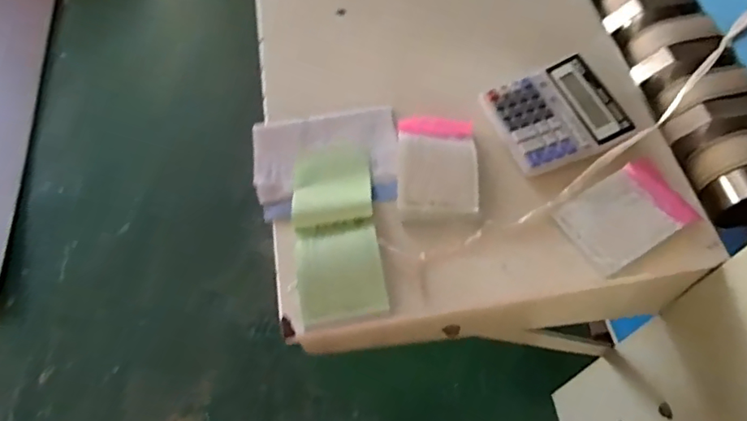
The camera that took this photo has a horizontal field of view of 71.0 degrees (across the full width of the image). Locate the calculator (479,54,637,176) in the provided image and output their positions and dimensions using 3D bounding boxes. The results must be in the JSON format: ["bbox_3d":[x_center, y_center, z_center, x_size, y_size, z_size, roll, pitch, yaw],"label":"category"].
[{"bbox_3d":[0.256,-0.139,0.737,0.165,0.028,0.160,-18,62,-9],"label":"calculator"}]

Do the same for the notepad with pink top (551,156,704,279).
[{"bbox_3d":[0.324,0.004,0.667,0.159,0.010,0.105,-29,64,-14],"label":"notepad with pink top"}]

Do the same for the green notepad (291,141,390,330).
[{"bbox_3d":[-0.050,0.013,0.689,0.106,0.034,0.268,-6,61,-3],"label":"green notepad"}]

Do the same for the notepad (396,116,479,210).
[{"bbox_3d":[0.089,-0.064,0.718,0.105,0.018,0.145,2,61,2],"label":"notepad"}]

